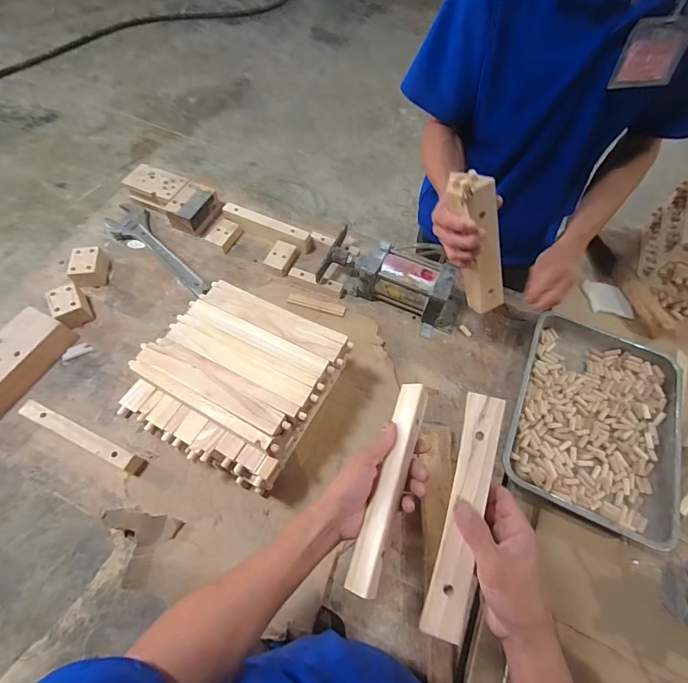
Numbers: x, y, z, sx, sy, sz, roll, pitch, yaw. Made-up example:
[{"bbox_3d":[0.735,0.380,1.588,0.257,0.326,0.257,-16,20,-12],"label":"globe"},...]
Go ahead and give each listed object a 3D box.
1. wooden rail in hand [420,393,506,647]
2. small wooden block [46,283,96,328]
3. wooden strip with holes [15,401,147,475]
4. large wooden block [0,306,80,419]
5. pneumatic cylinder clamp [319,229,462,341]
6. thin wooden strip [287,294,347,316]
[{"bbox_3d":[0.130,0.180,0.409,0.039,0.018,0.245,14,80,5],"label":"wooden rail in hand"},{"bbox_3d":[-0.555,-0.071,0.776,0.062,0.051,0.082,-28,65,-19],"label":"small wooden block"},{"bbox_3d":[-0.442,0.164,0.650,0.220,0.050,0.027,23,62,10],"label":"wooden strip with holes"},{"bbox_3d":[-0.619,0.050,0.697,0.089,0.057,0.230,24,62,10],"label":"large wooden block"},{"bbox_3d":[0.105,-0.126,0.821,0.309,0.107,0.116,24,62,10],"label":"pneumatic cylinder clamp"},{"bbox_3d":[-0.060,-0.081,0.832,0.127,0.004,0.026,15,61,6],"label":"thin wooden strip"}]

